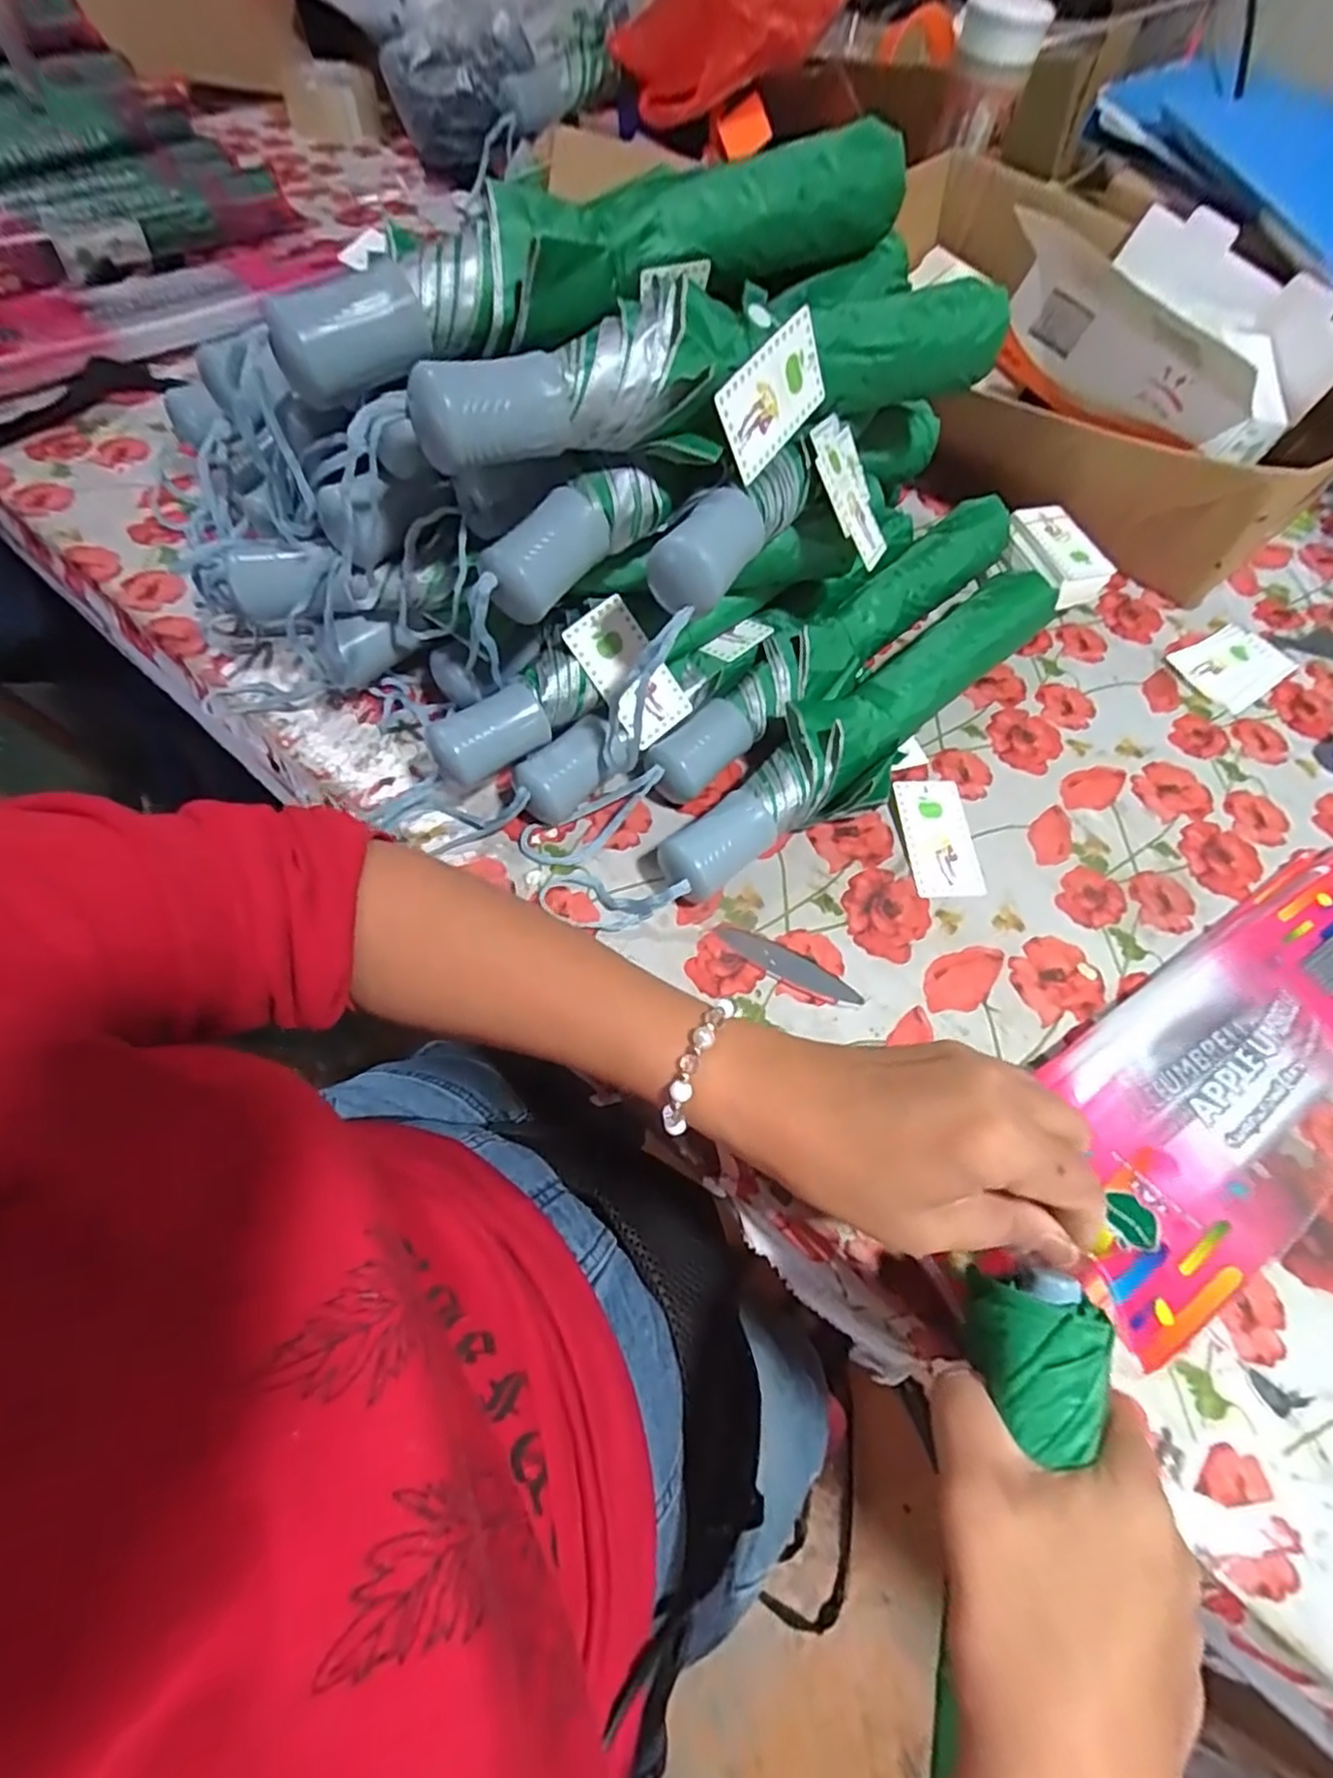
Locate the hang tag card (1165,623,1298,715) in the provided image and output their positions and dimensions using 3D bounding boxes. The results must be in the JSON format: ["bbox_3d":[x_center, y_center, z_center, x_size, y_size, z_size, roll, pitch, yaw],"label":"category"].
[{"bbox_3d":[0.416,-0.164,0.495,0.083,0.005,0.058,-29,73,-16],"label":"hang tag card"}]

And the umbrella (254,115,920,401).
[{"bbox_3d":[-0.016,-0.308,0.326,0.347,0.052,0.062,-36,70,-21],"label":"umbrella"}]

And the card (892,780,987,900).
[{"bbox_3d":[0.161,-0.031,0.401,0.042,0.010,0.076,-3,61,-6],"label":"card"}]

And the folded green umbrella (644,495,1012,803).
[{"bbox_3d":[0.118,-0.165,0.441,0.049,0.037,0.347,42,66,18],"label":"folded green umbrella"}]

